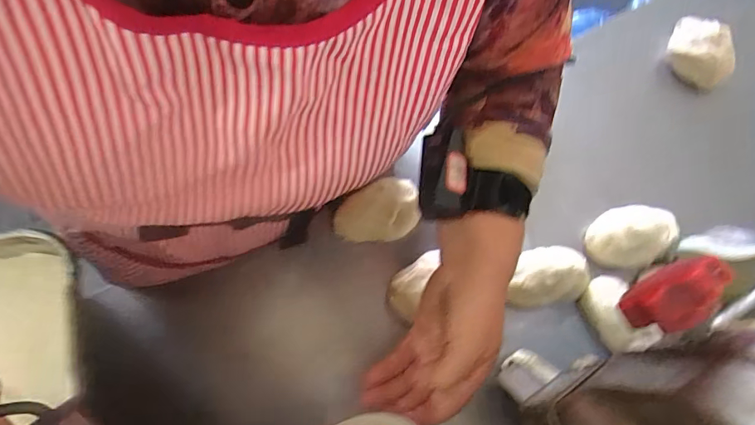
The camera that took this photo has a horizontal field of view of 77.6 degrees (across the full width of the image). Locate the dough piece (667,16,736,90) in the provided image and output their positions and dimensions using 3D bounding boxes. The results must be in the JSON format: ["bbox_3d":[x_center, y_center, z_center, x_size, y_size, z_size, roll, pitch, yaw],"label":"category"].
[{"bbox_3d":[0.390,-0.193,0.571,0.050,0.053,0.090,-16,75,-6],"label":"dough piece"}]

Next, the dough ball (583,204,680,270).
[{"bbox_3d":[0.269,0.025,0.498,0.083,0.035,0.064,-15,75,-6],"label":"dough ball"}]

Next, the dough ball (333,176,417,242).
[{"bbox_3d":[-0.001,-0.001,0.497,0.089,0.033,0.060,-11,75,-4],"label":"dough ball"}]

